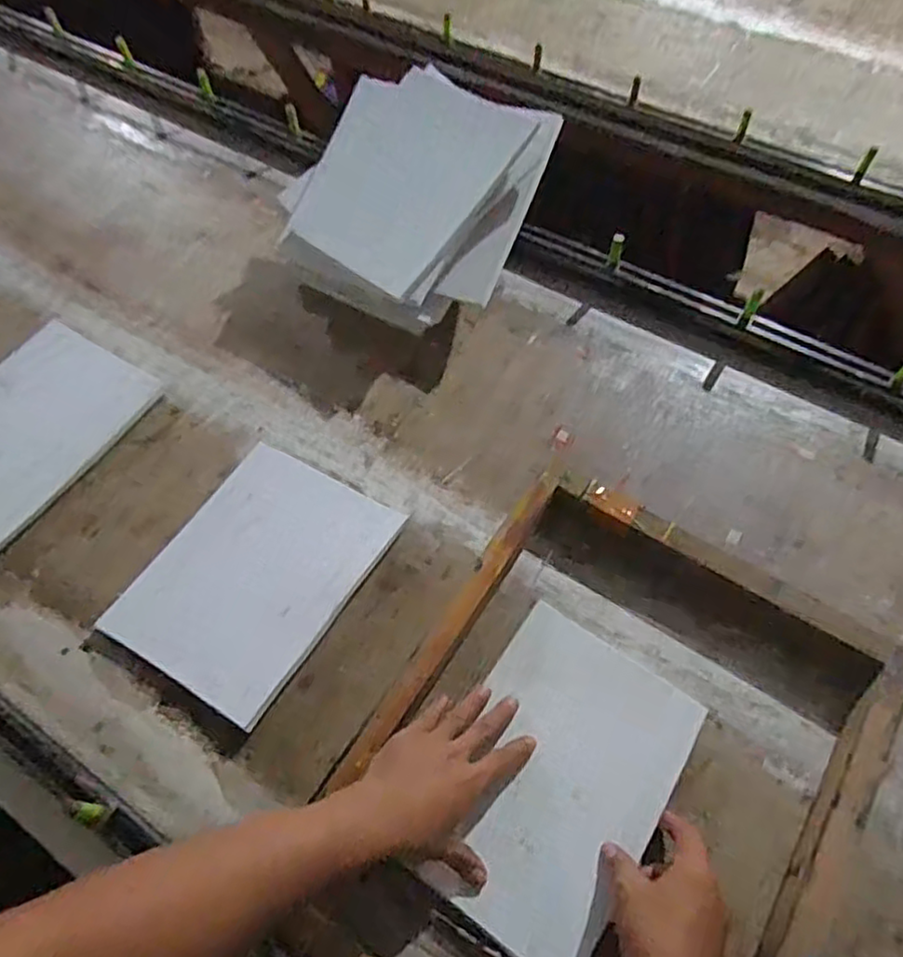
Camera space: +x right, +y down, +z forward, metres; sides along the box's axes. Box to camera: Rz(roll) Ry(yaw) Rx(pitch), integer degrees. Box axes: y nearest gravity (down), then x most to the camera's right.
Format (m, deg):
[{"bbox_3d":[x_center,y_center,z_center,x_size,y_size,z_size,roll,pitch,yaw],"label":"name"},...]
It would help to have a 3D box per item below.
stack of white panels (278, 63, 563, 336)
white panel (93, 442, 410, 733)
[{"bbox_3d":[-0.052,-0.366,0.842,0.295,0.068,0.316,29,90,13],"label":"stack of white panels"},{"bbox_3d":[-0.214,0.104,0.737,0.209,0.018,0.272,28,66,15],"label":"white panel"}]

